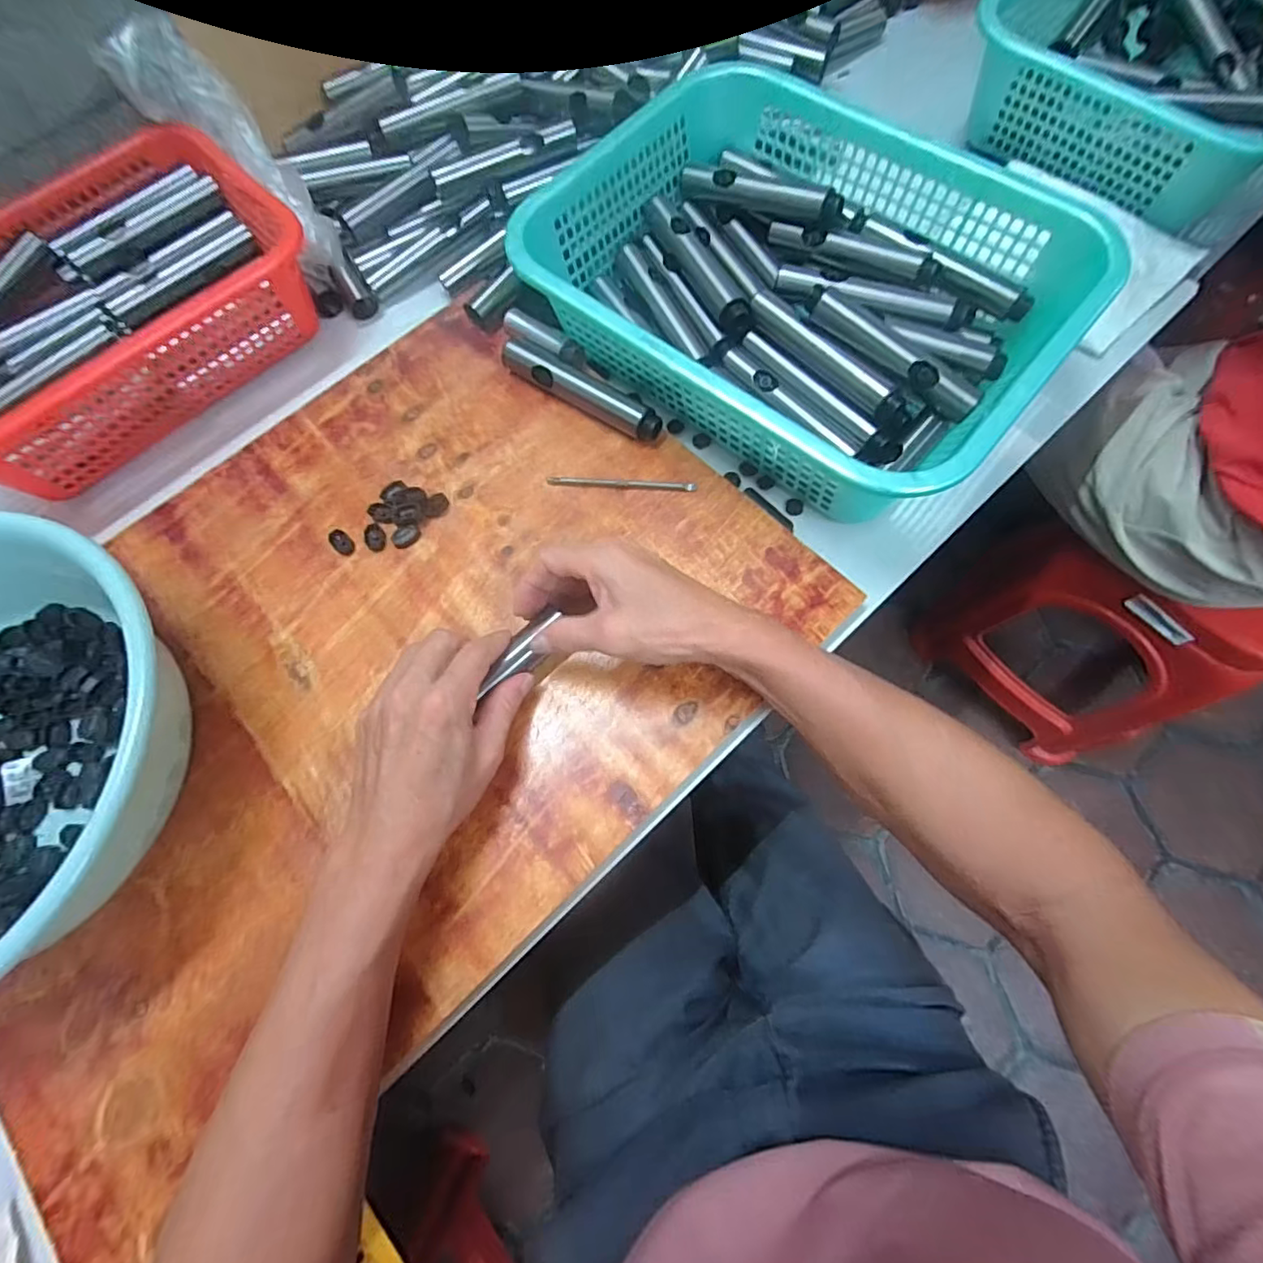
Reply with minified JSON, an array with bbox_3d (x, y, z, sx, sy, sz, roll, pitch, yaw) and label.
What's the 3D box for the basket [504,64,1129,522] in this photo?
[{"bbox_3d":[0.128,-0.274,0.452,0.387,0.080,0.299,35,77,13],"label":"basket"}]

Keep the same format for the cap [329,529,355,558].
[{"bbox_3d":[-0.228,-0.070,0.449,0.025,0.004,0.014,41,78,14],"label":"cap"}]

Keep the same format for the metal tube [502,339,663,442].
[{"bbox_3d":[-0.042,-0.201,0.474,0.151,0.031,0.024,32,76,12],"label":"metal tube"}]

